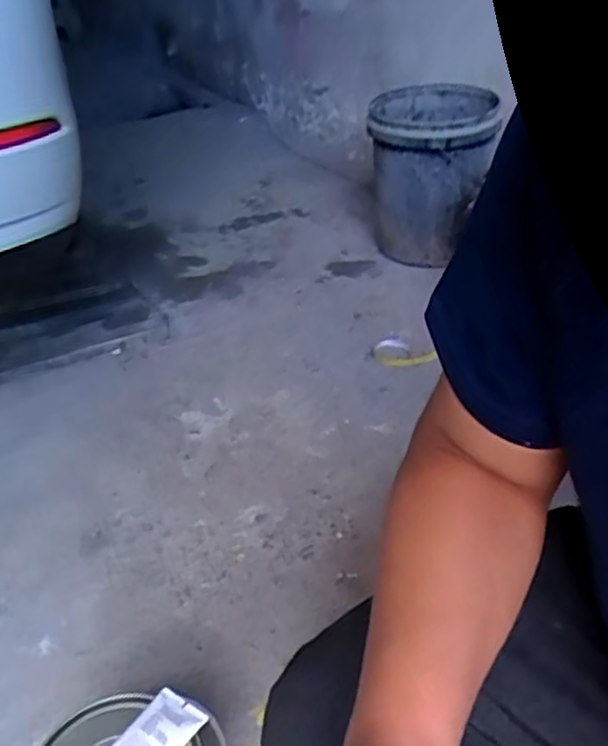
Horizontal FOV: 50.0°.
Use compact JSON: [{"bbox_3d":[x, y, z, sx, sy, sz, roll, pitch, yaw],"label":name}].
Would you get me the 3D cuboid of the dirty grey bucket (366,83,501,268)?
[{"bbox_3d":[0.304,-0.505,1.667,0.273,0.374,0.329,6,36,6],"label":"dirty grey bucket"}]

